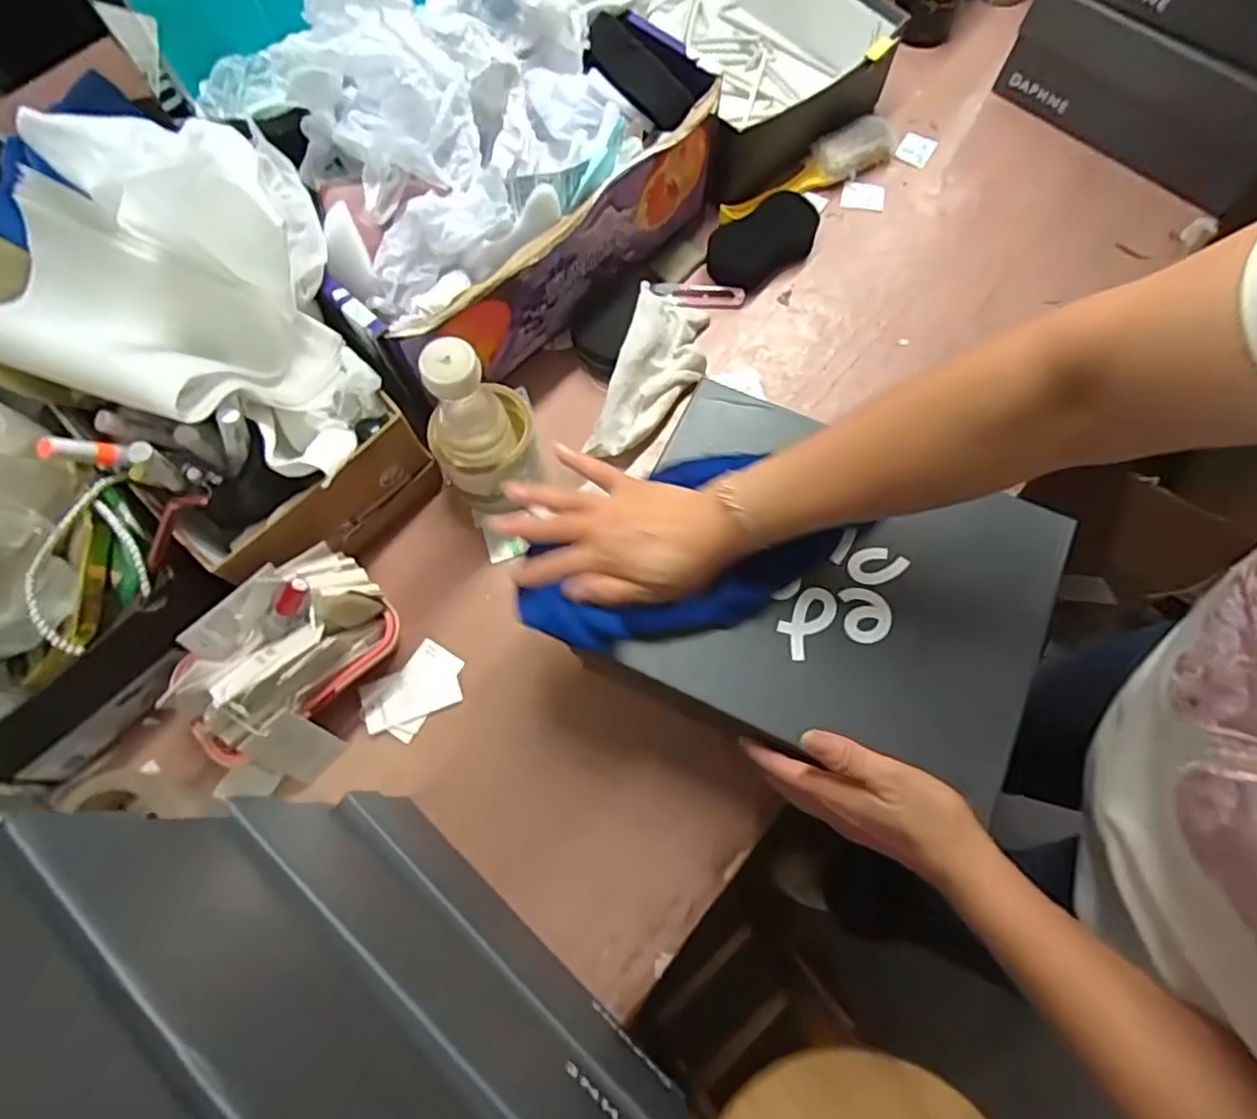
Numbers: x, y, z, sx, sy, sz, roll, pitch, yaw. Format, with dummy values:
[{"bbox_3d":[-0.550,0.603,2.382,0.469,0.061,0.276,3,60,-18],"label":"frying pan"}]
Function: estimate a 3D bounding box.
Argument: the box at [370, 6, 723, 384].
[{"bbox_3d":[-0.091,-0.322,0.614,0.155,0.161,0.371,43,76,13],"label":"box"}]

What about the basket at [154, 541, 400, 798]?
[{"bbox_3d":[-0.273,0.091,0.515,0.111,0.094,0.196,33,74,10],"label":"basket"}]

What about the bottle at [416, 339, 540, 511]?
[{"bbox_3d":[-0.120,-0.113,0.537,0.084,0.181,0.080,-19,72,-7],"label":"bottle"}]

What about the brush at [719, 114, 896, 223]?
[{"bbox_3d":[0.197,-0.428,0.725,0.233,0.034,0.046,-28,74,-10],"label":"brush"}]

